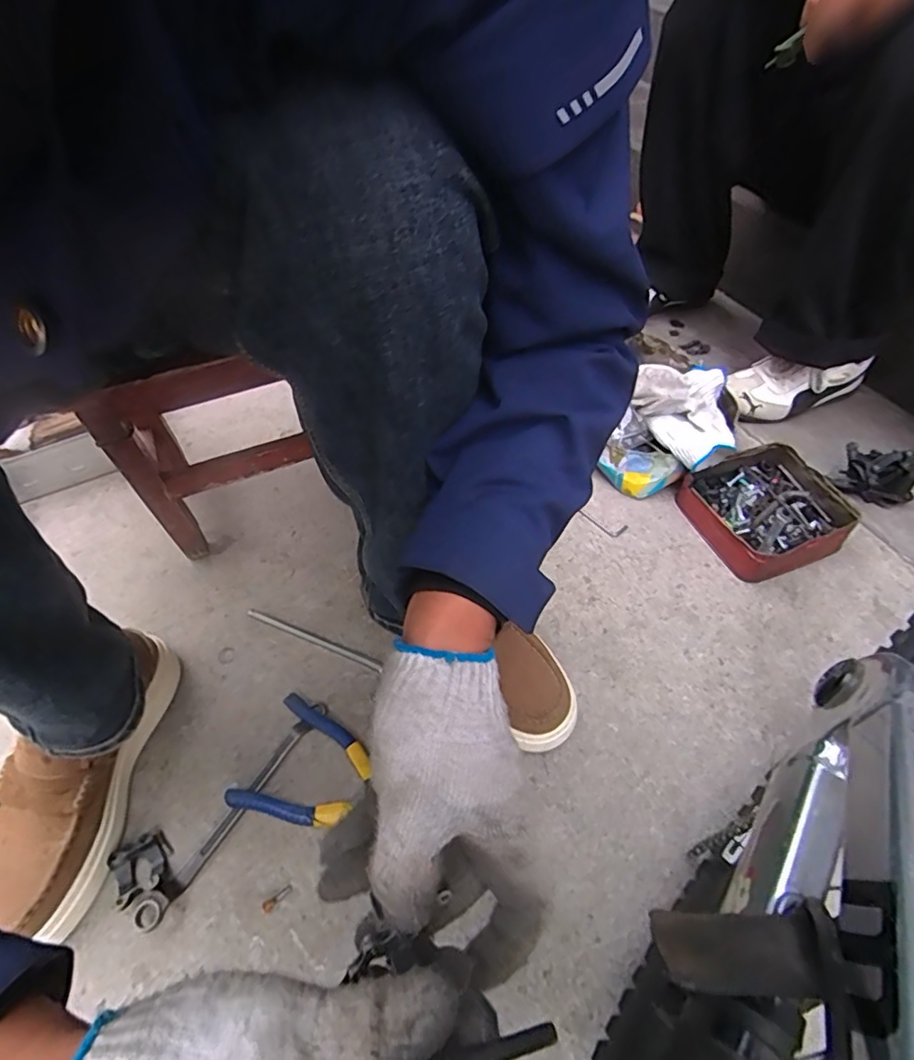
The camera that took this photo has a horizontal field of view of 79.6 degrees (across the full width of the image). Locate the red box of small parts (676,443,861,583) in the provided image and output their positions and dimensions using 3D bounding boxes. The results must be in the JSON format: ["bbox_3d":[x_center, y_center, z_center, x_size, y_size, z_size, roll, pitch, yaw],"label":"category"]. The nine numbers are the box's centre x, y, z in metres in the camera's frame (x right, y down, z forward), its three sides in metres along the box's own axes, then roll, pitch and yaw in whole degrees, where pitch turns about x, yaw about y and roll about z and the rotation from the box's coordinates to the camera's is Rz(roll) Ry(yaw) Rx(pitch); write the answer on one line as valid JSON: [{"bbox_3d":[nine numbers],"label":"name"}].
[{"bbox_3d":[0.395,-0.026,0.706,0.171,0.049,0.169,-19,55,-14],"label":"red box of small parts"}]

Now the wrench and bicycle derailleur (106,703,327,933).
[{"bbox_3d":[-0.227,0.247,0.525,0.070,0.022,0.225,27,58,20],"label":"wrench and bicycle derailleur"}]

